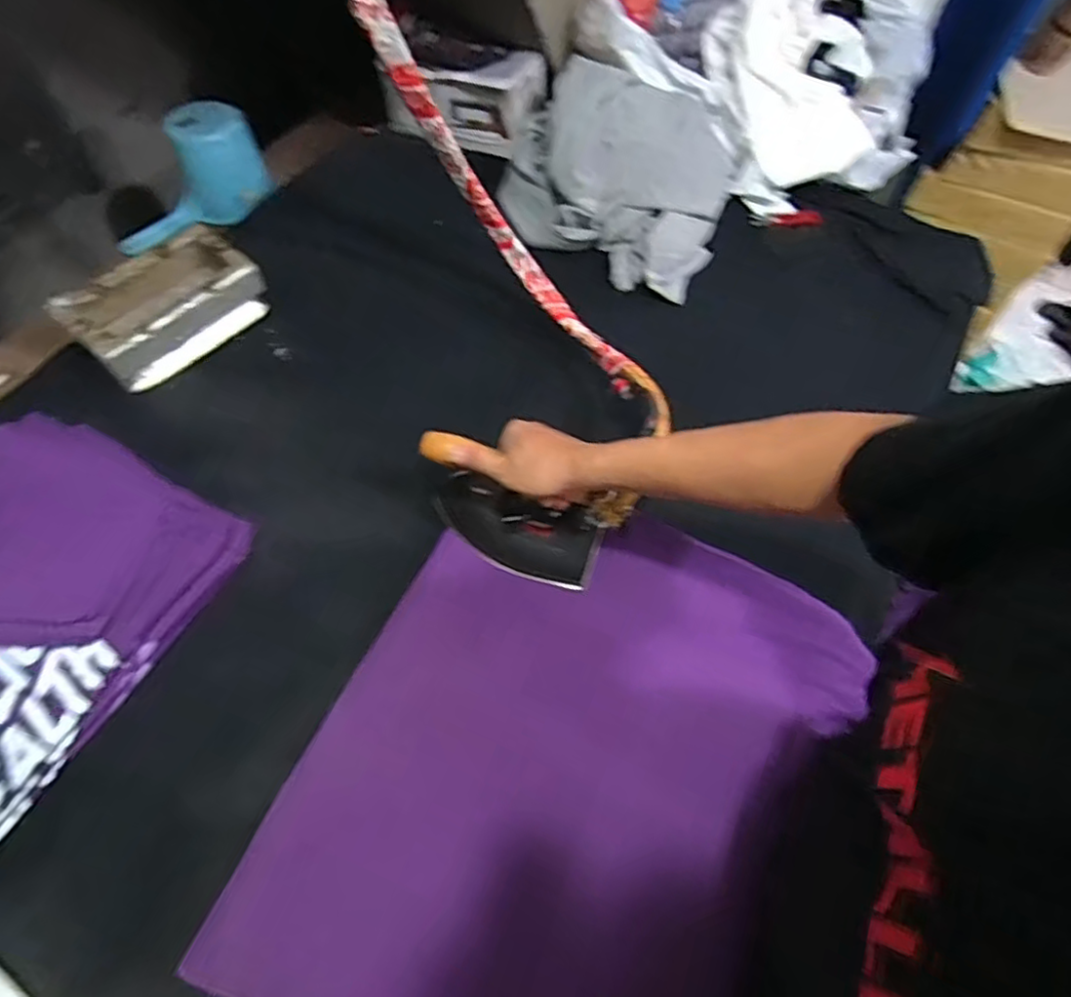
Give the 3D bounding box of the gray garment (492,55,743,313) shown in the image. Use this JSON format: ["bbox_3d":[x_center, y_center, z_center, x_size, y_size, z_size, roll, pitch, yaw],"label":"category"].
[{"bbox_3d":[0.134,-0.512,0.988,0.337,0.159,0.312,25,62,12],"label":"gray garment"}]

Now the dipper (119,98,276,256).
[{"bbox_3d":[-0.543,-0.493,0.998,0.246,0.150,0.110,-27,64,-17],"label":"dipper"}]

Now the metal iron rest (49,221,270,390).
[{"bbox_3d":[-0.482,-0.248,0.855,0.127,0.091,0.223,40,65,19],"label":"metal iron rest"}]

